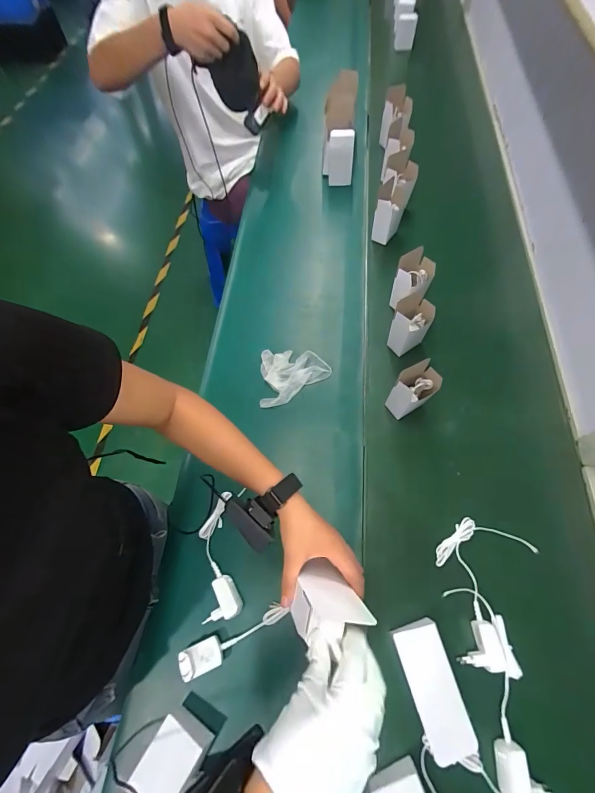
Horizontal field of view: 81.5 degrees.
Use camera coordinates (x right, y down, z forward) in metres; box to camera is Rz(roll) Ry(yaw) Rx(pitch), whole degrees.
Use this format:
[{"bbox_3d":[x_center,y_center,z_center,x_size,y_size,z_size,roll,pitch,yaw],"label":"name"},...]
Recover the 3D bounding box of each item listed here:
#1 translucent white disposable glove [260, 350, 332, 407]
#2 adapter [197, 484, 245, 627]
[{"bbox_3d":[-0.005,-0.043,0.734,0.143,0.016,0.126,-3,63,0],"label":"translucent white disposable glove"},{"bbox_3d":[-0.128,0.262,0.584,0.071,0.042,0.194,-5,63,-1],"label":"adapter"}]

